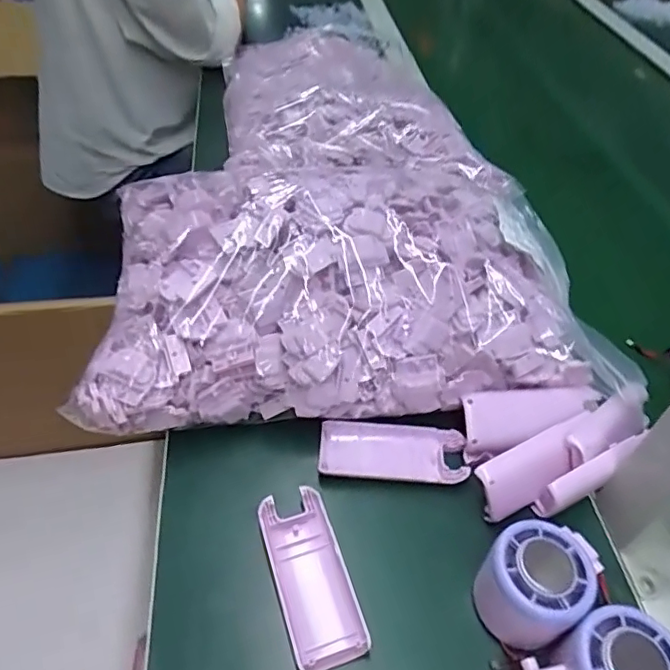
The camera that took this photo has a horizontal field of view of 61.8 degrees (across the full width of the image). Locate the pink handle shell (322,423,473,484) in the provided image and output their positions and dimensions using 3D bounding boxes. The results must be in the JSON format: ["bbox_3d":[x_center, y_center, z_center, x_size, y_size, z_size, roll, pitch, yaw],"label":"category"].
[{"bbox_3d":[0.041,0.087,0.410,0.104,0.014,0.042,3,47,2],"label":"pink handle shell"}]

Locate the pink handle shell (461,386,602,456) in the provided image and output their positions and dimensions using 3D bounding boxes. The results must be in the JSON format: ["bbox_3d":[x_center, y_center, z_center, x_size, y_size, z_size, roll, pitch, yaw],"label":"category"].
[{"bbox_3d":[0.142,0.057,0.408,0.099,0.018,0.043,-11,65,-4],"label":"pink handle shell"}]

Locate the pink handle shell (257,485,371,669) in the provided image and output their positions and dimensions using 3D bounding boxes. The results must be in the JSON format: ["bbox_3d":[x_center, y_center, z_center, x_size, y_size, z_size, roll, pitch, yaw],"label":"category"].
[{"bbox_3d":[-0.015,0.149,0.349,0.043,0.014,0.103,-14,49,-13],"label":"pink handle shell"}]

